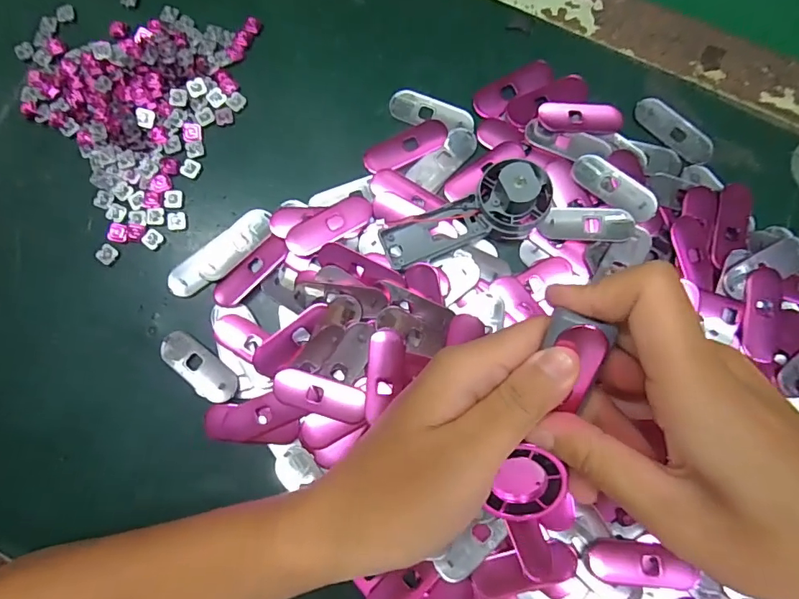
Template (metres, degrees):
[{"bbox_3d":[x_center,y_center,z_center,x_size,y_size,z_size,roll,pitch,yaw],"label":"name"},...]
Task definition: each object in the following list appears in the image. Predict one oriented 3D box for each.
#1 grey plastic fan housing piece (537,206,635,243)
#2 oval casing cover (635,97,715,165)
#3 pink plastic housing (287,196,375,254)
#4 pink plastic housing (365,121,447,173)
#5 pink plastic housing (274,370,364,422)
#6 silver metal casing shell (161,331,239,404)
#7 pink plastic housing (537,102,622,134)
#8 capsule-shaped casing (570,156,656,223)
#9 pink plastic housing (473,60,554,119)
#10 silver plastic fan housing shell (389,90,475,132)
[{"bbox_3d":[0.102,-0.041,0.262,0.047,0.007,0.019,6,81,2],"label":"grey plastic fan housing piece"},{"bbox_3d":[0.158,-0.097,0.277,0.020,0.004,0.049,-44,83,-5],"label":"oval casing cover"},{"bbox_3d":[-0.039,-0.041,0.267,0.050,0.004,0.018,-30,81,-4],"label":"pink plastic housing"},{"bbox_3d":[0.004,-0.087,0.276,0.049,0.004,0.020,-30,81,-4],"label":"pink plastic housing"},{"bbox_3d":[-0.041,0.049,0.248,0.047,0.007,0.018,16,82,4],"label":"pink plastic housing"},{"bbox_3d":[-0.107,0.036,0.256,0.049,0.005,0.019,36,83,6],"label":"silver metal casing shell"},{"bbox_3d":[0.104,-0.104,0.275,0.048,0.004,0.019,1,81,1],"label":"pink plastic housing"},{"bbox_3d":[0.118,-0.061,0.265,0.049,0.007,0.018,41,84,7],"label":"capsule-shaped casing"},{"bbox_3d":[0.067,-0.124,0.281,0.051,0.004,0.018,-34,82,-4],"label":"pink plastic housing"},{"bbox_3d":[0.019,-0.108,0.281,0.050,0.004,0.018,23,82,5],"label":"silver plastic fan housing shell"}]

